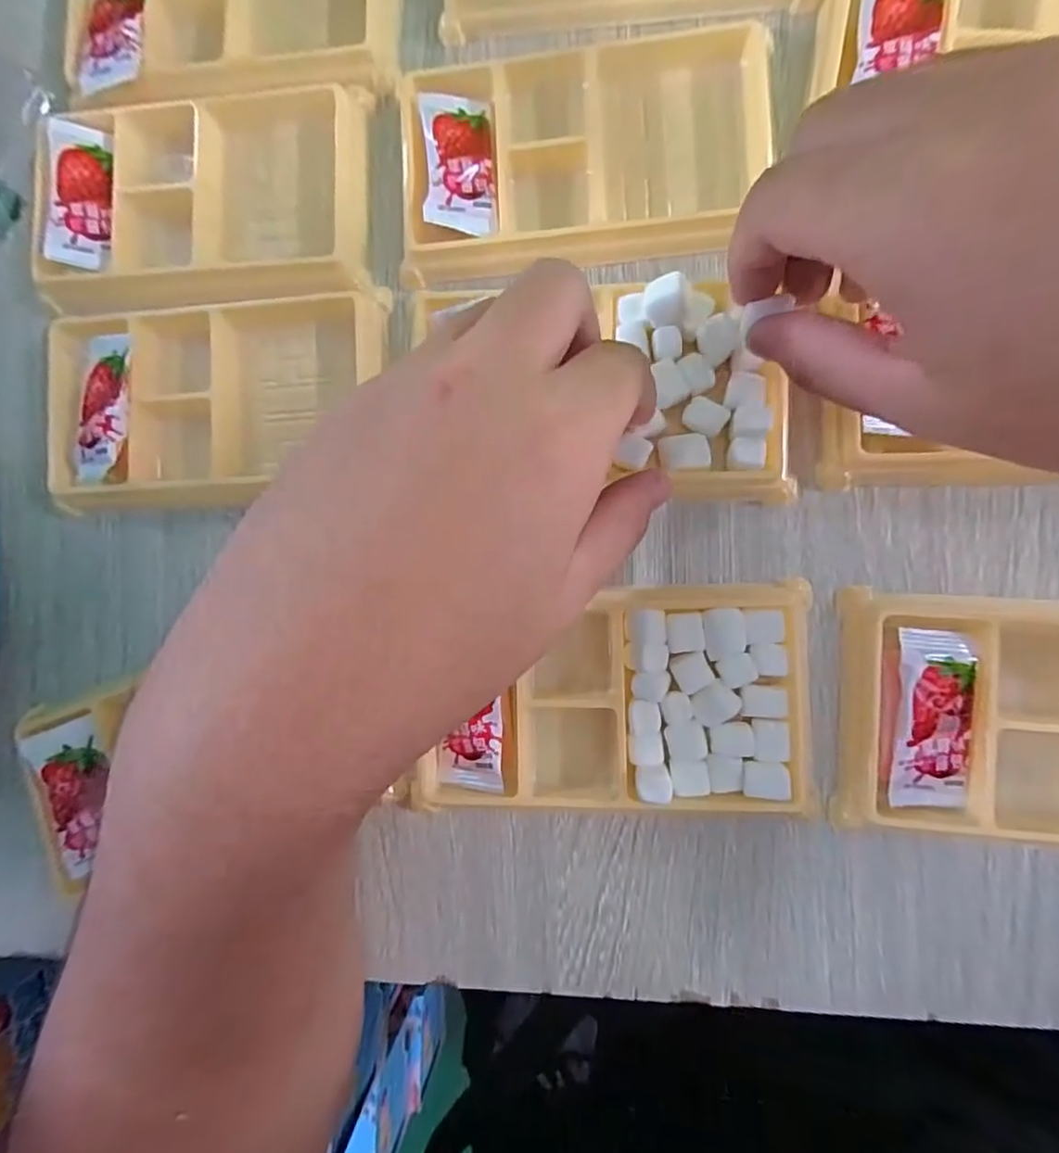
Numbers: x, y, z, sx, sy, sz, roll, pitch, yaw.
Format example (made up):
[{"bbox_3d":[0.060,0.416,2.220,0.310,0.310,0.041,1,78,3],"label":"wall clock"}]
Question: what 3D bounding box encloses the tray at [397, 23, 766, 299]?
[{"bbox_3d":[0.020,-0.153,0.211,0.134,0.017,0.075,-6,87,7],"label":"tray"}]

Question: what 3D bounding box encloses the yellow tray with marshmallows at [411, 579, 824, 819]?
[{"bbox_3d":[0.029,0.043,0.201,0.131,0.014,0.075,-2,88,7],"label":"yellow tray with marshmallows"}]

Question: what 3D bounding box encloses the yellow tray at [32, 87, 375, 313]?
[{"bbox_3d":[-0.128,-0.147,0.227,0.132,0.015,0.078,-2,88,7],"label":"yellow tray"}]

